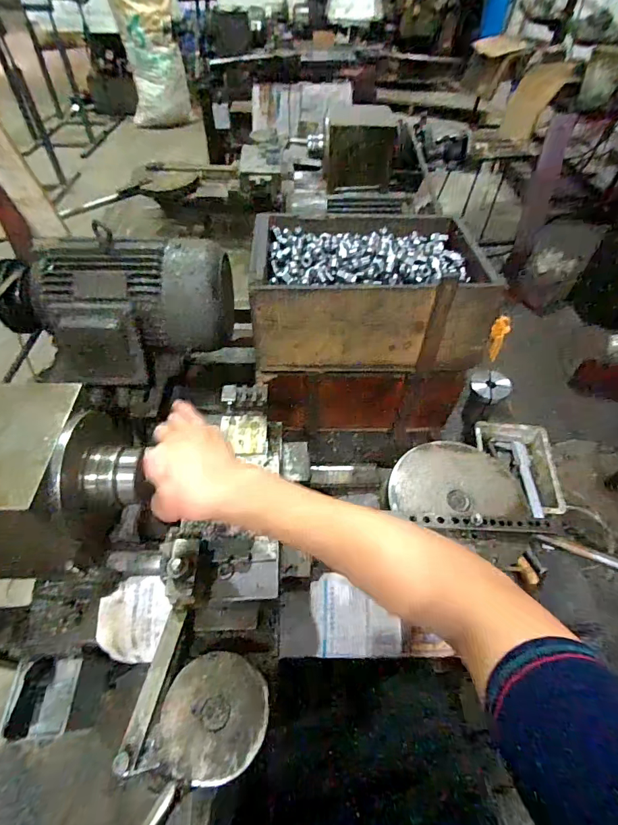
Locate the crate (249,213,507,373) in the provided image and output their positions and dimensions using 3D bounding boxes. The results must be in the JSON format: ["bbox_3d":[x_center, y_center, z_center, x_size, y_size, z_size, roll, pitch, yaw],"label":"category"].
[{"bbox_3d":[0.083,-0.199,0.662,0.341,0.150,0.230,-1,51,-4],"label":"crate"}]

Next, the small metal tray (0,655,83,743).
[{"bbox_3d":[-0.370,0.394,0.562,0.077,0.034,0.092,0,51,-3],"label":"small metal tray"}]

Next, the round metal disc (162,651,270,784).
[{"bbox_3d":[-0.088,0.283,0.381,0.094,0.009,0.096,1,51,-2],"label":"round metal disc"}]

